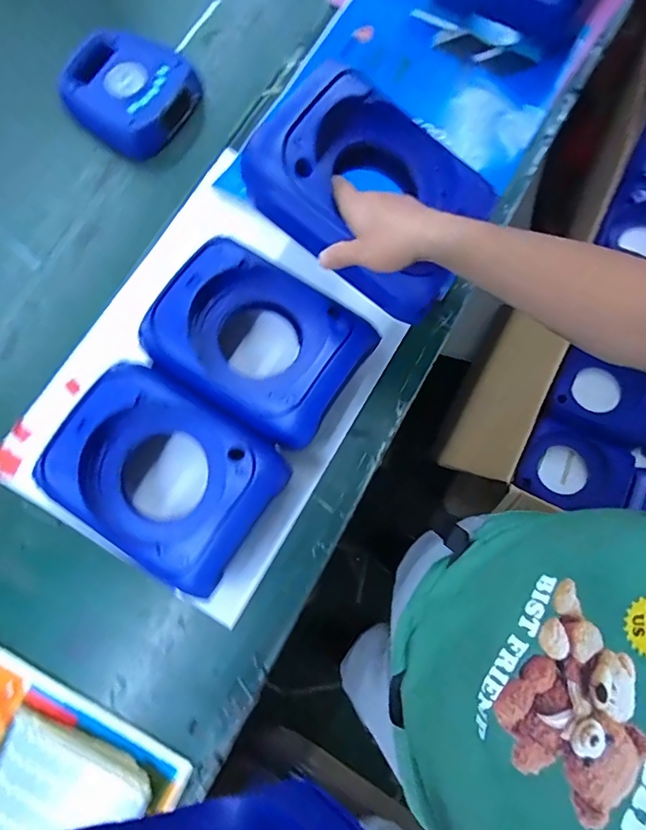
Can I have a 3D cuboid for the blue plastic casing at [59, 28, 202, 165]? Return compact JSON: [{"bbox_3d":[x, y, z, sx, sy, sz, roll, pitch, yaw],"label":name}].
[{"bbox_3d":[-0.266,-0.449,0.705,0.161,0.069,0.144,30,78,7],"label":"blue plastic casing"}]

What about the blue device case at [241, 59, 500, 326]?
[{"bbox_3d":[0.049,-0.220,0.494,0.233,0.069,0.172,34,76,-17],"label":"blue device case"}]

